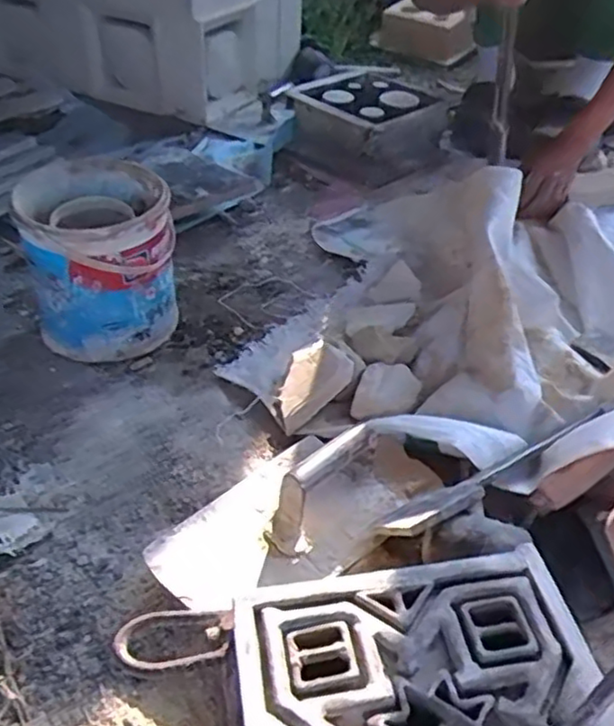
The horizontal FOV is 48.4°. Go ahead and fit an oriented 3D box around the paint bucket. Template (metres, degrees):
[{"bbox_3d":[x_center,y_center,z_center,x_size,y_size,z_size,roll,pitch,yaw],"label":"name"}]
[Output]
[{"bbox_3d":[-0.253,-0.120,0.851,0.170,0.206,0.178,-14,43,-15],"label":"paint bucket"}]

